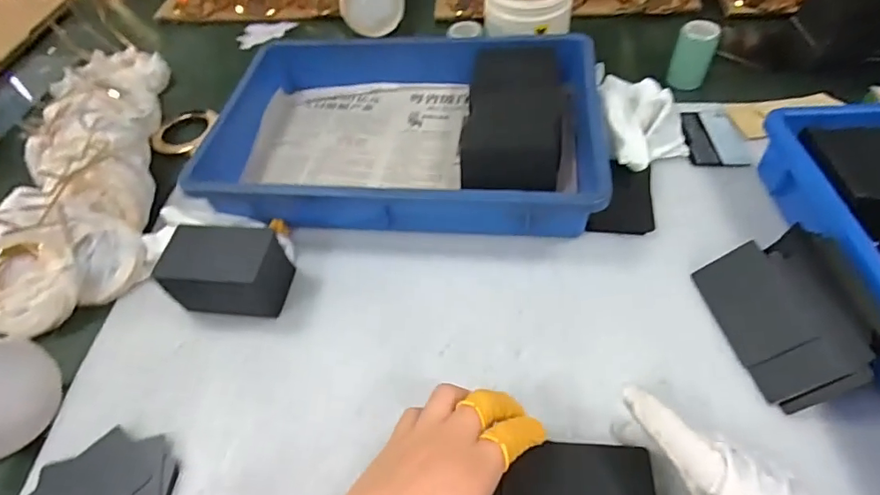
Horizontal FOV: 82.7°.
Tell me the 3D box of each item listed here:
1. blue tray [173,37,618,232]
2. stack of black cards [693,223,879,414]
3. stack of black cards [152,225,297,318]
[{"bbox_3d":[-0.036,-0.123,0.507,0.371,0.075,0.247,0,53,4],"label":"blue tray"},{"bbox_3d":[0.249,0.045,0.354,0.088,0.007,0.116,-37,47,28],"label":"stack of black cards"},{"bbox_3d":[-0.177,0.017,0.413,0.088,0.063,0.058,3,54,6],"label":"stack of black cards"}]

